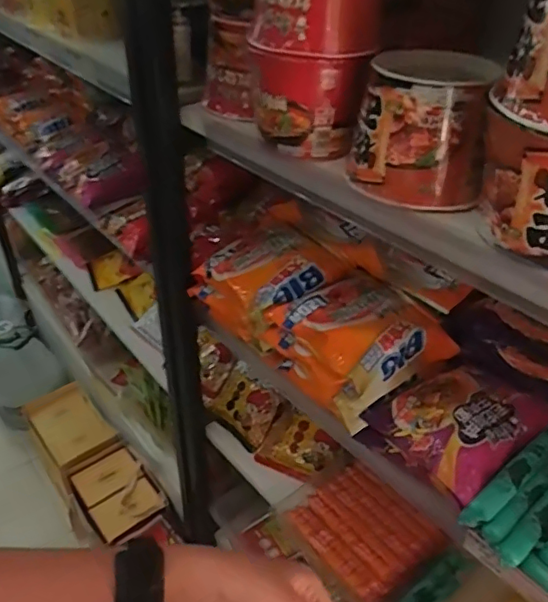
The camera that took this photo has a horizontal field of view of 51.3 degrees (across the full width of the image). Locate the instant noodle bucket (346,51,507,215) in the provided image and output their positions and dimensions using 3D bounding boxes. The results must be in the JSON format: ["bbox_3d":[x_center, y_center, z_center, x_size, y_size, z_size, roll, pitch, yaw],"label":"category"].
[{"bbox_3d":[0.140,-0.166,0.537,0.123,0.111,0.126,15,39,17],"label":"instant noodle bucket"}]

